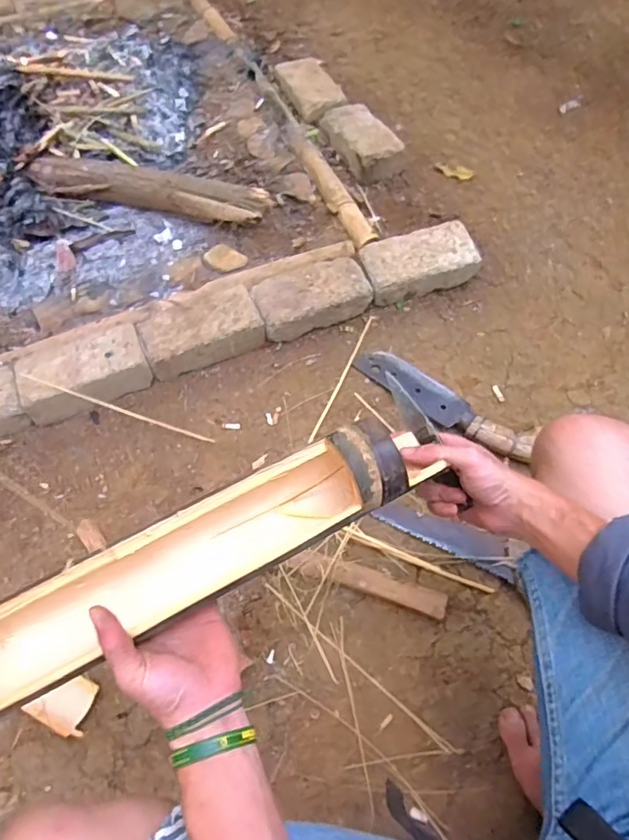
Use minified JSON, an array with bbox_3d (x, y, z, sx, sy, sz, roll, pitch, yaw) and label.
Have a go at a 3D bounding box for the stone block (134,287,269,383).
[{"bbox_3d":[-0.202,-0.162,0.988,0.206,0.058,0.125,-21,61,-10],"label":"stone block"}]

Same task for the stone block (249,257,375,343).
[{"bbox_3d":[-0.005,-0.222,1.020,0.207,0.069,0.114,-22,61,-10],"label":"stone block"}]

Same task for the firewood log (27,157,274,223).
[{"bbox_3d":[-0.331,-0.466,1.110,0.489,0.081,0.069,8,60,8],"label":"firewood log"}]

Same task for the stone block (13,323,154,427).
[{"bbox_3d":[-0.395,-0.082,0.952,0.212,0.073,0.127,-17,60,-7],"label":"stone block"}]

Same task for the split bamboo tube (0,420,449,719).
[{"bbox_3d":[-0.130,0.133,0.456,0.501,0.096,0.077,-26,62,-11],"label":"split bamboo tube"}]

